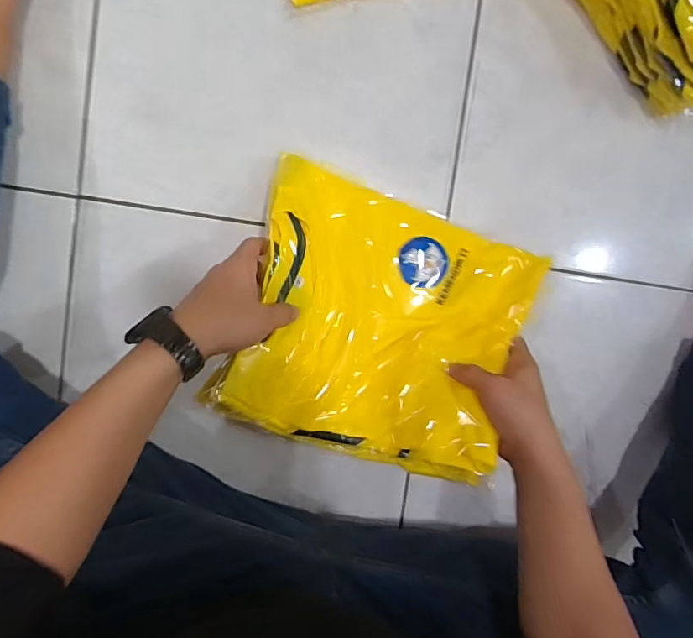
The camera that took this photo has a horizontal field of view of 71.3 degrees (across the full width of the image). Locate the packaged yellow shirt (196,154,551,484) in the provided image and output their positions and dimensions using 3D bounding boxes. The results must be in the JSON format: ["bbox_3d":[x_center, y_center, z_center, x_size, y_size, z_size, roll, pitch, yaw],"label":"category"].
[{"bbox_3d":[0.041,-0.001,0.479,0.293,0.089,0.270,18,80,-10],"label":"packaged yellow shirt"}]

